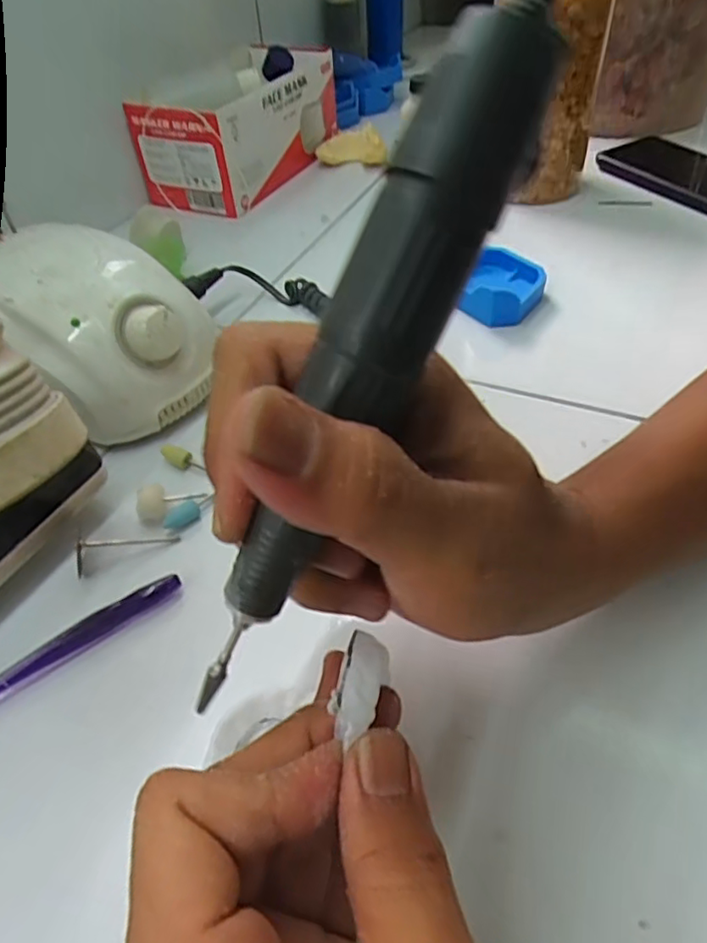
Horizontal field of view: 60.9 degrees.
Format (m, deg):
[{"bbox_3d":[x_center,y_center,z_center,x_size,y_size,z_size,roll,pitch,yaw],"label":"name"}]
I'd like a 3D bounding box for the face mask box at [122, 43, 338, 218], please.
[{"bbox_3d":[-0.103,-0.345,0.582,0.107,0.078,0.209,17,51,20],"label":"face mask box"}]

